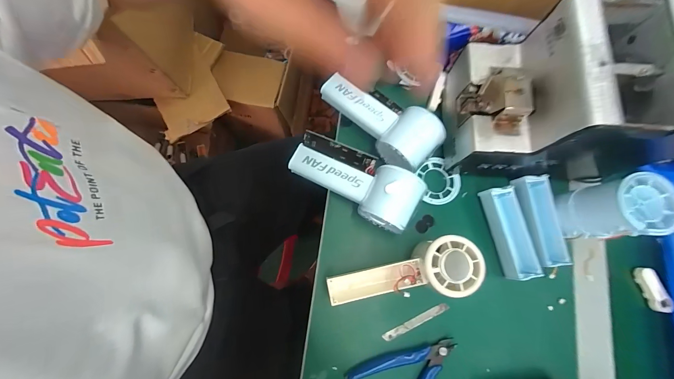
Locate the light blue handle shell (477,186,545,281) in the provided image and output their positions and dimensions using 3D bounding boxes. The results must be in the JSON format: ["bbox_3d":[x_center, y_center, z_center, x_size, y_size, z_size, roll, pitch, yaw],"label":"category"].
[{"bbox_3d":[0.199,0.048,0.323,0.033,0.033,0.101,-13,79,-6],"label":"light blue handle shell"}]

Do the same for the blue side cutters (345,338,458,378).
[{"bbox_3d":[0.074,0.192,0.298,0.111,0.019,0.071,-35,82,-9],"label":"blue side cutters"}]

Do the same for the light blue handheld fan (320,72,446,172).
[{"bbox_3d":[0.043,-0.081,0.331,0.152,0.060,0.057,36,78,5],"label":"light blue handheld fan"}]

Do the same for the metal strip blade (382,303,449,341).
[{"bbox_3d":[0.088,0.147,0.314,0.080,0.004,0.009,-23,63,-8],"label":"metal strip blade"}]

